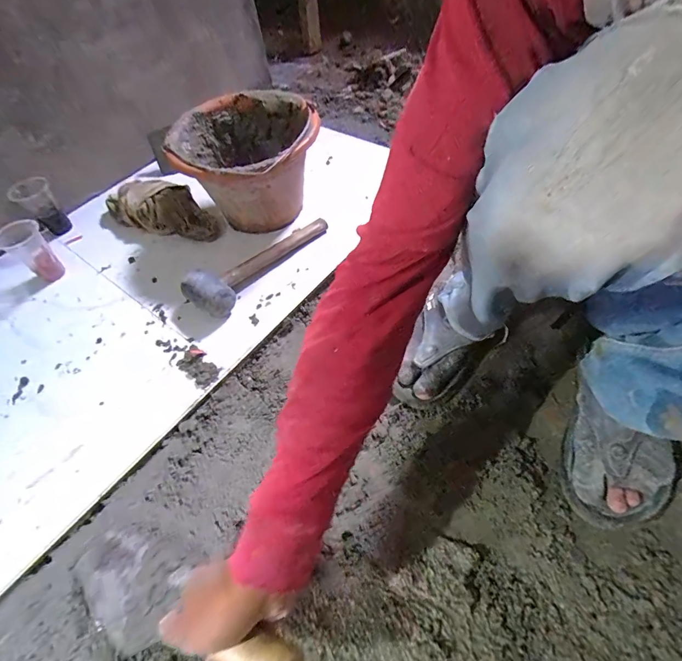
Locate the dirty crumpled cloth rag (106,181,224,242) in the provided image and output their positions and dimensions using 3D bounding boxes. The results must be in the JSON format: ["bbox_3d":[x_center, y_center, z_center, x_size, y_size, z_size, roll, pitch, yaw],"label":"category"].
[{"bbox_3d":[-0.338,-0.234,0.745,0.247,0.064,0.103,19,59,17],"label":"dirty crumpled cloth rag"}]

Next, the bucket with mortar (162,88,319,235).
[{"bbox_3d":[-0.158,-0.291,0.689,0.233,0.164,0.254,-3,55,4],"label":"bucket with mortar"}]

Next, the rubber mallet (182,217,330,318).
[{"bbox_3d":[-0.126,-0.114,0.642,0.277,0.054,0.080,-34,59,-18],"label":"rubber mallet"}]

